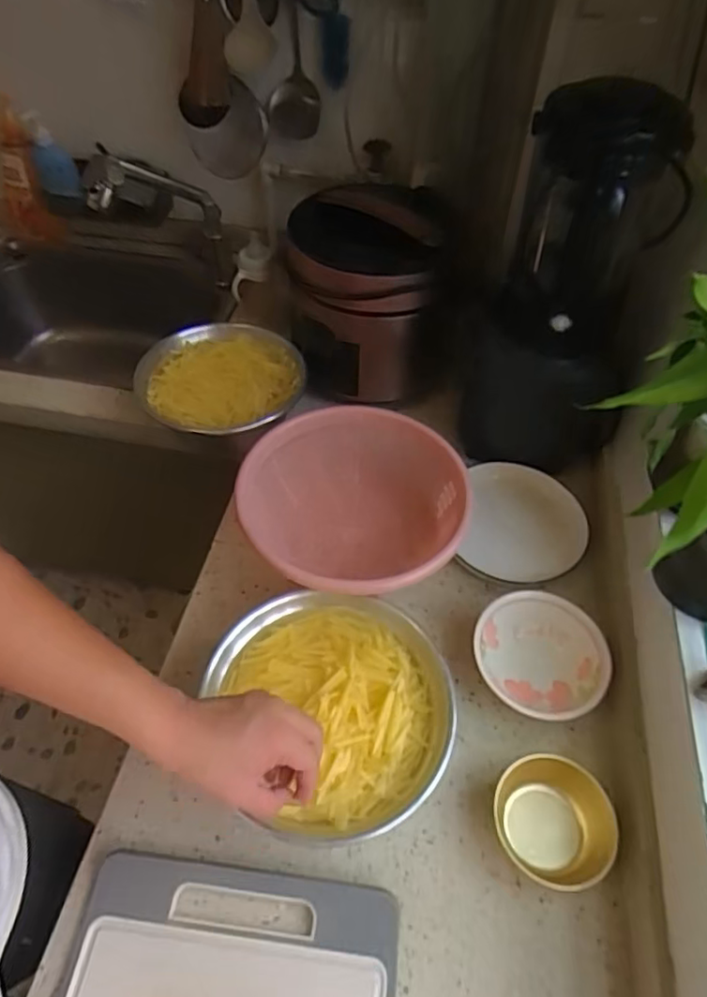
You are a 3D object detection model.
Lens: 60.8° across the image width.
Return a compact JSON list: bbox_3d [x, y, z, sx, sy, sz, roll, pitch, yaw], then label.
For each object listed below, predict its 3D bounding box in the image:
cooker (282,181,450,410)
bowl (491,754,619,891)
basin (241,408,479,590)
[{"bbox_3d":[0.012,-0.320,0.936,0.207,0.242,0.221,1,52,0],"label":"cooker"},{"bbox_3d":[0.202,0.320,0.601,0.103,0.045,0.112,1,51,-1],"label":"bowl"},{"bbox_3d":[0.009,0.020,0.804,0.265,0.125,0.282,1,51,-1],"label":"basin"}]

